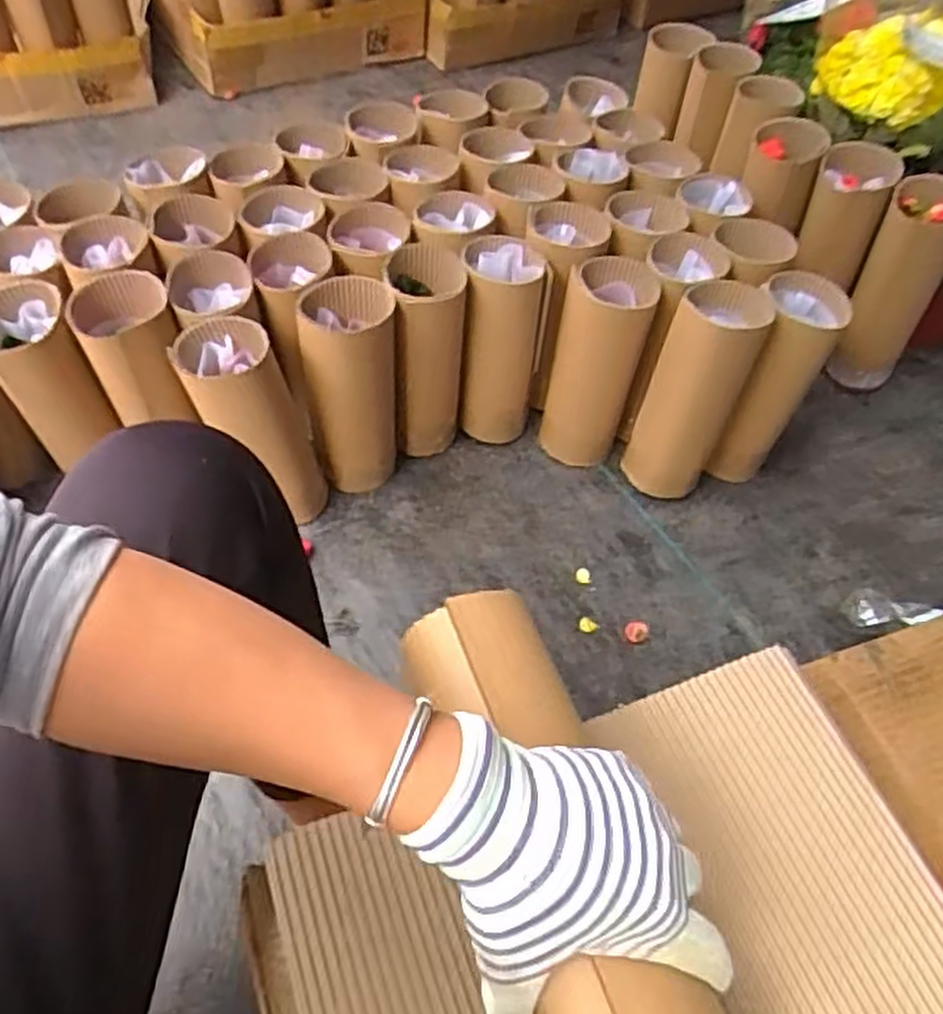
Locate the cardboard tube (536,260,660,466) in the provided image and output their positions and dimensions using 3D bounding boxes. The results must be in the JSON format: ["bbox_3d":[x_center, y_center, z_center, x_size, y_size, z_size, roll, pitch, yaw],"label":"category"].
[{"bbox_3d":[0.143,-0.164,0.939,0.099,0.247,0.087,6,55,2],"label":"cardboard tube"}]

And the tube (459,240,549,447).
[{"bbox_3d":[0.031,-0.191,0.947,0.086,0.241,0.090,1,55,-2],"label":"tube"}]

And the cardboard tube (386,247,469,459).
[{"bbox_3d":[-0.054,-0.172,0.926,0.083,0.238,0.101,2,55,-1],"label":"cardboard tube"}]

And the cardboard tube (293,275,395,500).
[{"bbox_3d":[-0.133,-0.126,0.895,0.094,0.243,0.096,-6,55,-7],"label":"cardboard tube"}]

